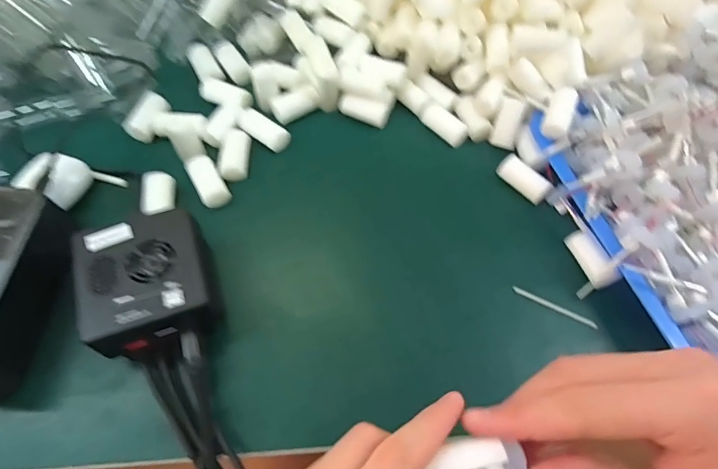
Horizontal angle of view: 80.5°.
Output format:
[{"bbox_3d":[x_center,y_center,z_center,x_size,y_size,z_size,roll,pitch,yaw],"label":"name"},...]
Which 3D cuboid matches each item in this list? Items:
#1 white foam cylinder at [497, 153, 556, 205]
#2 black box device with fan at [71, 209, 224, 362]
[{"bbox_3d":[0.138,-0.047,0.354,0.018,0.014,0.046,-38,69,-21],"label":"white foam cylinder"},{"bbox_3d":[-0.133,0.033,0.278,0.077,0.040,0.081,-18,63,-12],"label":"black box device with fan"}]

